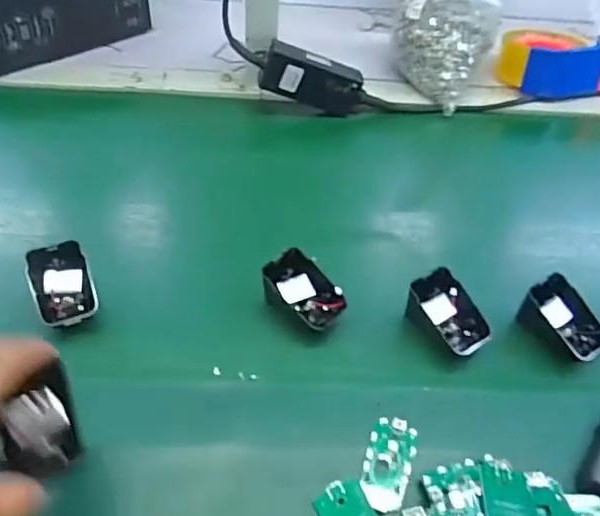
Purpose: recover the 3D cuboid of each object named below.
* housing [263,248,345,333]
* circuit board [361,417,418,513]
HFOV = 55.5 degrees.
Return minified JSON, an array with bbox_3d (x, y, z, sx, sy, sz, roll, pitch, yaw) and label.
[{"bbox_3d":[0.005,0.030,0.467,0.064,0.038,0.045,31,51,22],"label":"housing"},{"bbox_3d":[0.060,0.137,0.384,0.030,0.005,0.062,18,47,11],"label":"circuit board"}]

